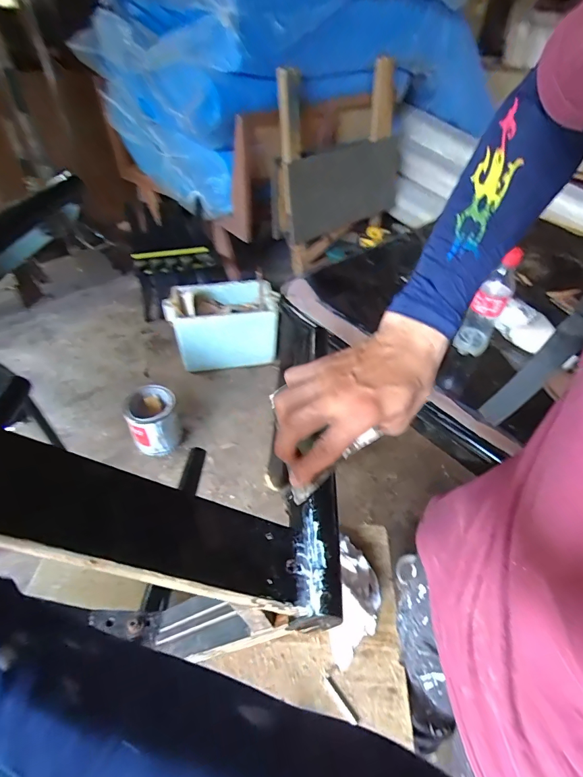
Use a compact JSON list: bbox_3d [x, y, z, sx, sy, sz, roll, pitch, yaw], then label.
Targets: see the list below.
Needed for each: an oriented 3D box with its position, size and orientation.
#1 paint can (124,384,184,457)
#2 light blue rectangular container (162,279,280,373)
[{"bbox_3d":[-0.481,0.126,1.407,0.165,0.211,0.173,1,44,-1],"label":"paint can"},{"bbox_3d":[-0.285,-0.257,1.715,0.455,0.294,0.221,-8,45,-11],"label":"light blue rectangular container"}]

